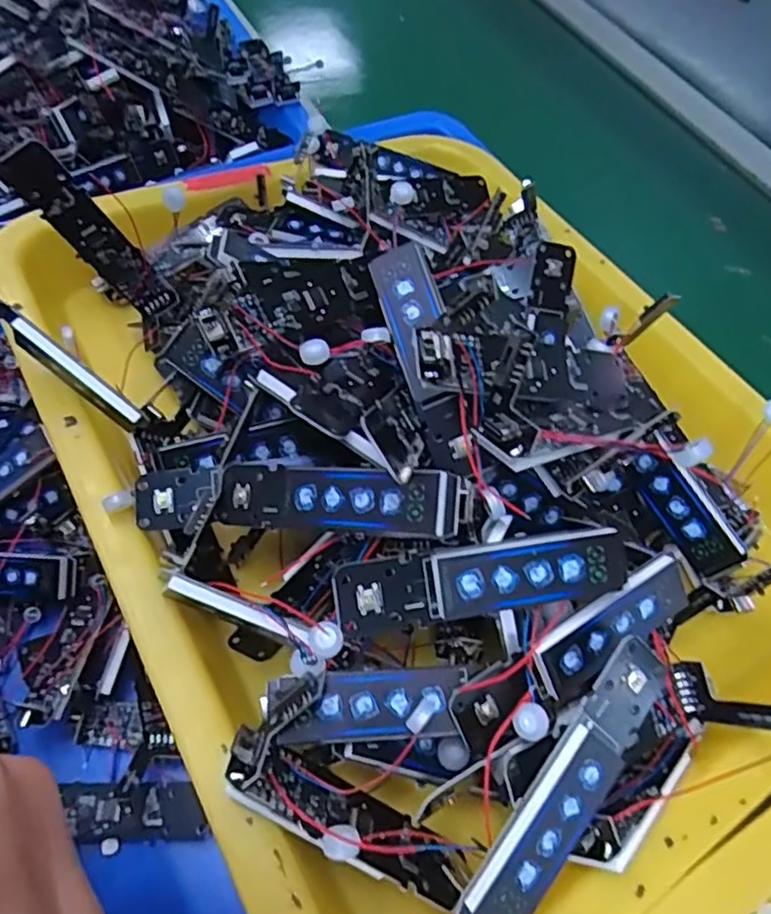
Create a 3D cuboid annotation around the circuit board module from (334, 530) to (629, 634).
[{"bbox_3d":[0.038,0.030,0.172,0.053,0.004,0.018,-8,92,-6],"label":"circuit board module"}]

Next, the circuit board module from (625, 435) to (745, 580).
[{"bbox_3d":[0.100,0.017,0.220,0.004,0.017,0.049,-12,67,-56],"label":"circuit board module"}]

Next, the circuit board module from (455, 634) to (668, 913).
[{"bbox_3d":[0.046,0.081,0.160,0.023,0.005,0.077,47,72,-12],"label":"circuit board module"}]

